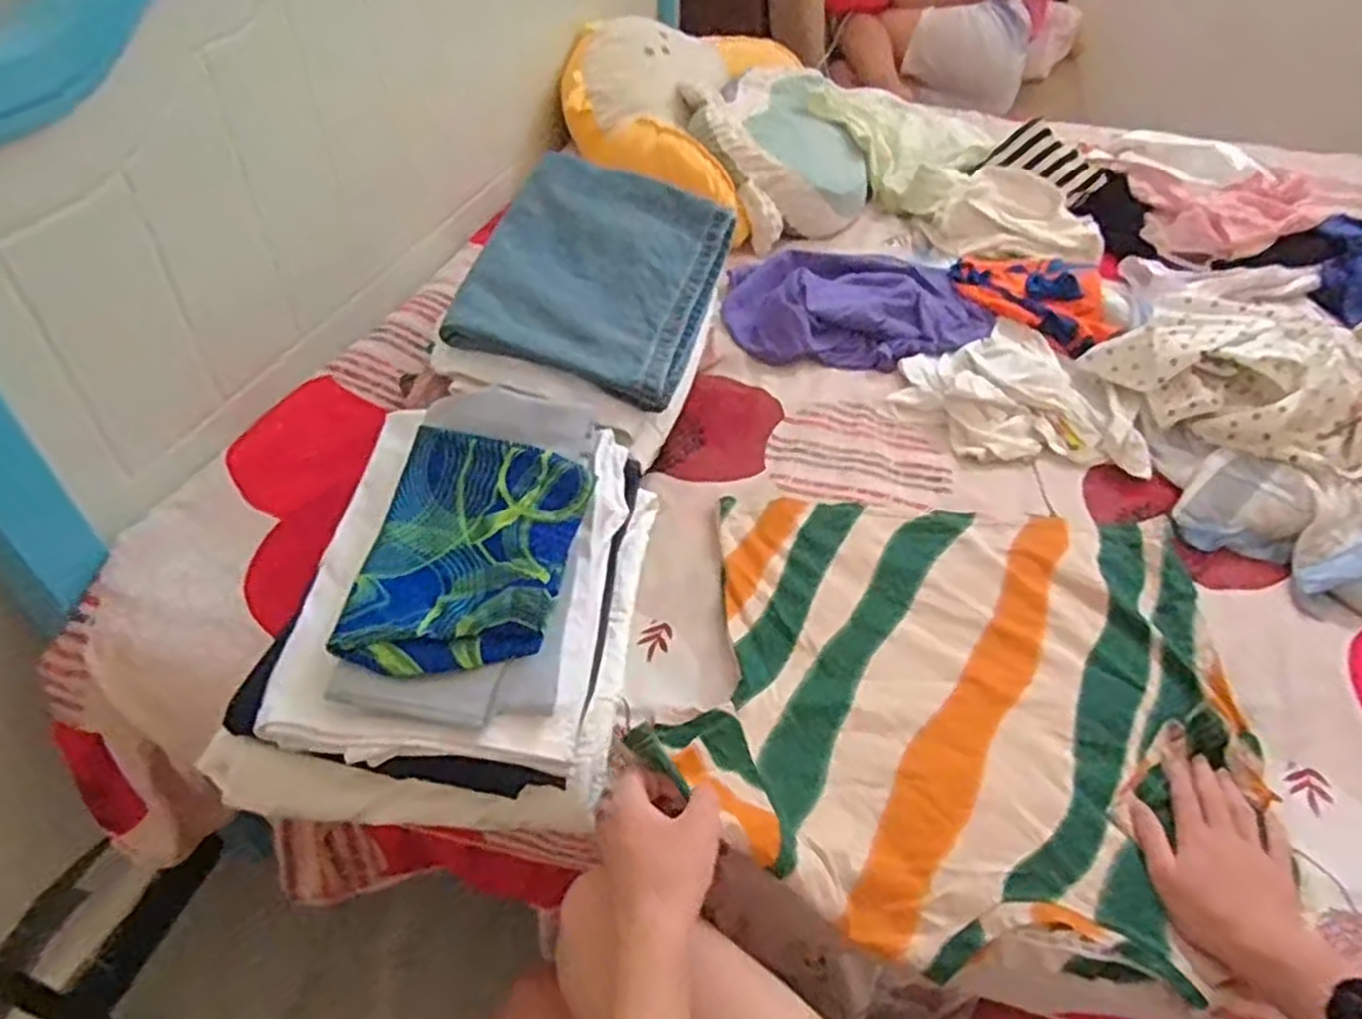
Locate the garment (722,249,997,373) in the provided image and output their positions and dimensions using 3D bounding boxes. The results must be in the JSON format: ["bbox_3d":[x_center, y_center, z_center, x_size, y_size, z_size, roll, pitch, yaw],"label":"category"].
[{"bbox_3d":[0.257,-0.313,1.184,0.376,0.060,0.265,1,45,-1],"label":"garment"}]

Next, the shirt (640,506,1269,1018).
[{"bbox_3d":[0.251,0.140,0.726,0.474,0.075,0.483,11,48,9],"label":"shirt"}]

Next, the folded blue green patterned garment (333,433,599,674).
[{"bbox_3d":[-0.177,0.034,0.661,0.162,0.044,0.228,8,45,6],"label":"folded blue green patterned garment"}]

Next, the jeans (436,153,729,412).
[{"bbox_3d":[-0.089,-0.266,0.904,0.251,0.034,0.295,22,62,1],"label":"jeans"}]

